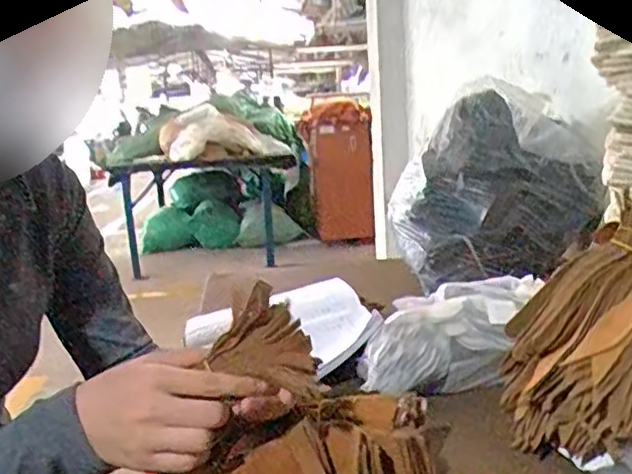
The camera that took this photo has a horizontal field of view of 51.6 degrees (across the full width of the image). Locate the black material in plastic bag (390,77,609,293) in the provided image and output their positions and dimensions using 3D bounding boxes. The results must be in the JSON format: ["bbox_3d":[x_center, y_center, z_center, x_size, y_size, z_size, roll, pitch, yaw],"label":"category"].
[{"bbox_3d":[0.307,-0.094,1.163,0.342,0.297,0.197,-7,11,-16],"label":"black material in plastic bag"}]

